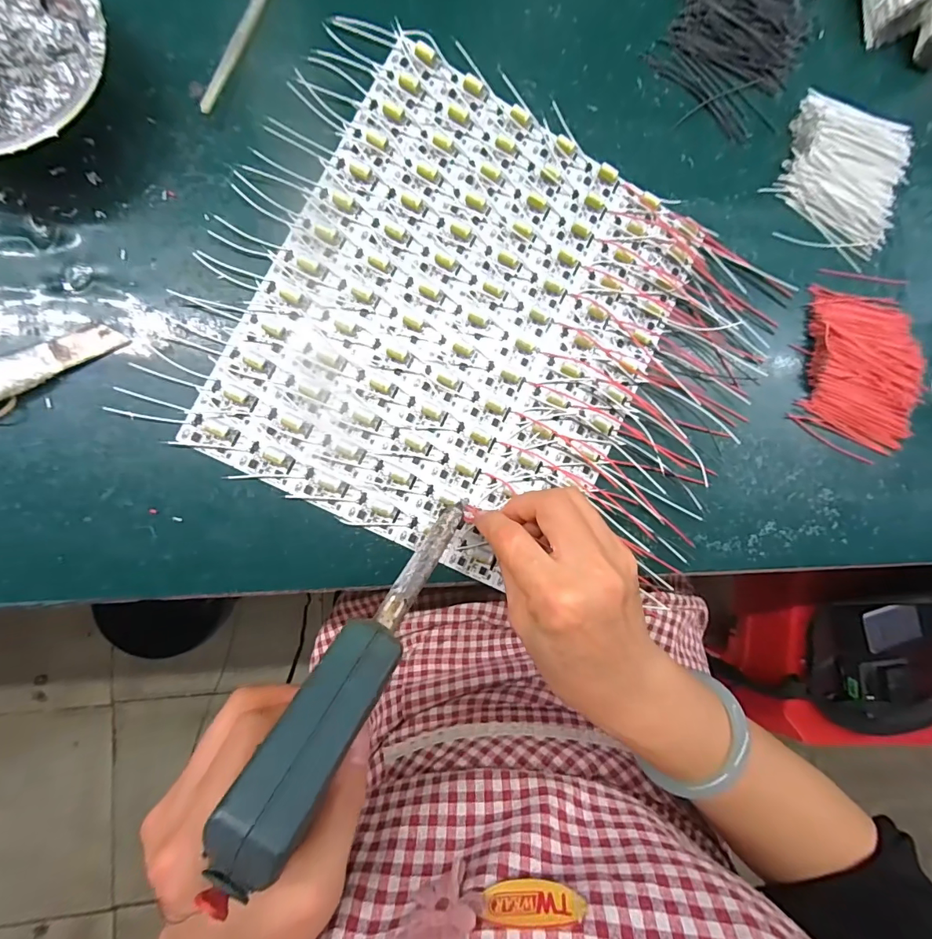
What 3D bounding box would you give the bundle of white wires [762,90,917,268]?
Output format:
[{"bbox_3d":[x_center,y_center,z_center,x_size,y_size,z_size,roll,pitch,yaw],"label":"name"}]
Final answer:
[{"bbox_3d":[0.284,-0.217,0.334,0.100,0.012,0.109,23,86,-8],"label":"bundle of white wires"}]

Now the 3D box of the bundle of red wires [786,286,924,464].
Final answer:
[{"bbox_3d":[0.296,-0.072,0.331,0.093,0.017,0.121,14,87,-9],"label":"bundle of red wires"}]

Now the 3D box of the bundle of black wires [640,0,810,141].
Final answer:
[{"bbox_3d":[0.196,-0.324,0.324,0.105,0.012,0.148,18,87,-8],"label":"bundle of black wires"}]

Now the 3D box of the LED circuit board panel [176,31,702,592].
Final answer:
[{"bbox_3d":[0.002,-0.093,0.288,0.237,0.010,0.284,26,86,-8],"label":"LED circuit board panel"}]

